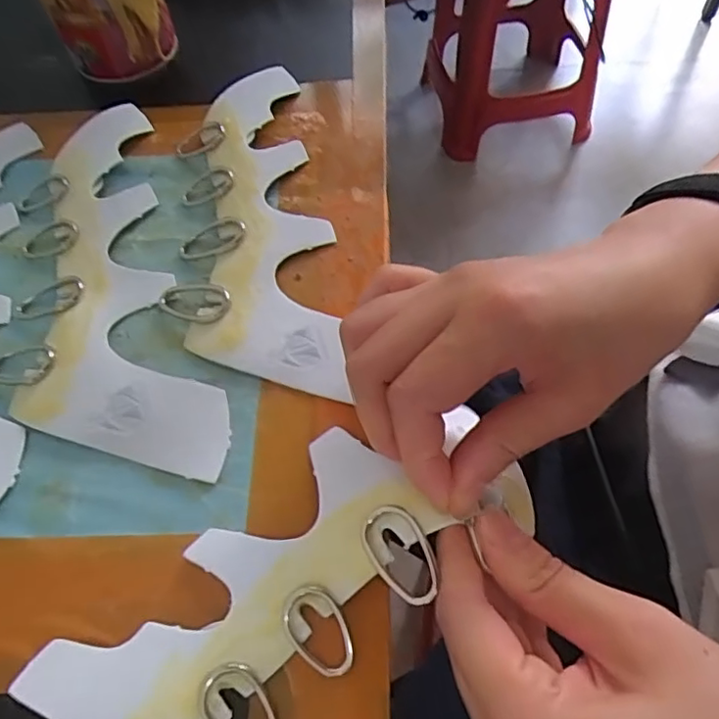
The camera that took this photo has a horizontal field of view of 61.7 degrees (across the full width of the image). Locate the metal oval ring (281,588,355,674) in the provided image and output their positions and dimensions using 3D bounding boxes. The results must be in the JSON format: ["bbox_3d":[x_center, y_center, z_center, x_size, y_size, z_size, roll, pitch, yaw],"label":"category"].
[{"bbox_3d":[-0.013,0.089,0.198,0.019,0.005,0.029,-33,63,-16],"label":"metal oval ring"}]

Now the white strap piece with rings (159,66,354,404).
[{"bbox_3d":[-0.053,-0.072,0.291,0.073,0.011,0.197,-6,59,0],"label":"white strap piece with rings"}]

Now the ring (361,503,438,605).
[{"bbox_3d":[0.014,0.065,0.201,0.020,0.006,0.034,-26,61,-12],"label":"ring"}]

